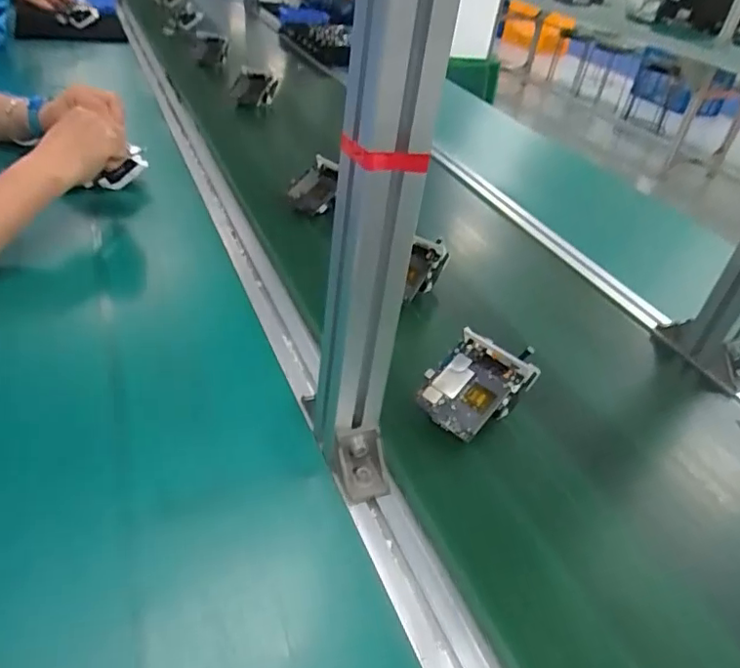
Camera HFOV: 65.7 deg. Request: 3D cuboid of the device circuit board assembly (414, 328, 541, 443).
[{"bbox_3d":[0.099,0.048,0.539,0.073,0.027,0.104,35,71,29],"label":"device circuit board assembly"}]

